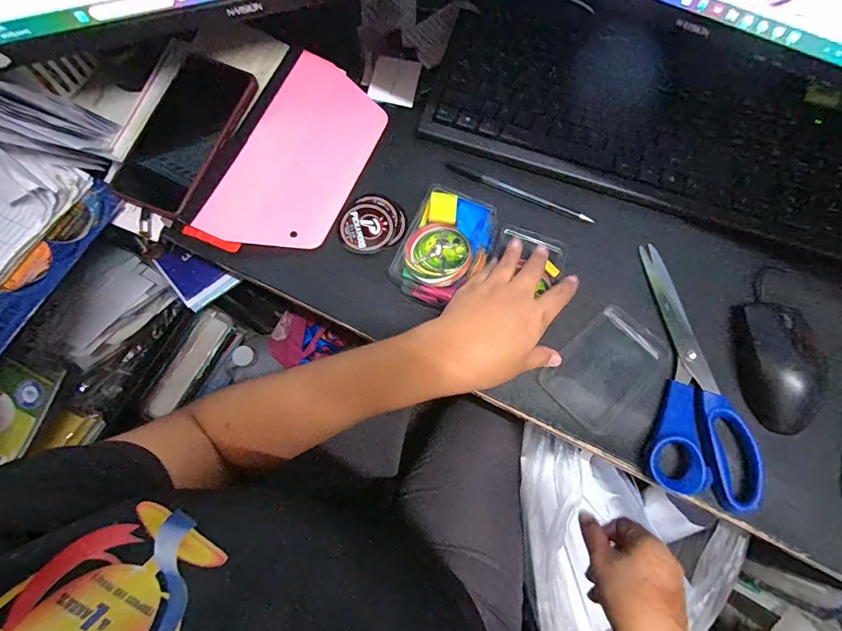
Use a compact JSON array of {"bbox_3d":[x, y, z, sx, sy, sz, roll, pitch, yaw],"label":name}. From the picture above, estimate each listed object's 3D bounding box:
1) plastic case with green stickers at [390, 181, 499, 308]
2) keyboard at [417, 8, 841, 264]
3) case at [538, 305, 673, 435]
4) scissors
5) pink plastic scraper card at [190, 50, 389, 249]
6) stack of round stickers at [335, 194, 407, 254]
[{"bbox_3d":[0.023,-0.066,0.389,0.074,0.024,0.111,26,75,7],"label":"plastic case with green stickers"},{"bbox_3d":[0.235,-0.183,0.402,0.450,0.033,0.138,19,98,5],"label":"keyboard"},{"bbox_3d":[0.168,0.046,0.367,0.108,0.005,0.072,-43,79,-12],"label":"case"},{"bbox_3d":[0.245,0.044,0.361,0.087,0.016,0.228,7,74,1],"label":"scissors"},{"bbox_3d":[-0.120,-0.163,0.415,0.116,0.010,0.220,25,75,-3],"label":"pink plastic scraper card"},{"bbox_3d":[-0.049,-0.090,0.407,0.059,0.005,0.066,36,76,9],"label":"stack of round stickers"}]

